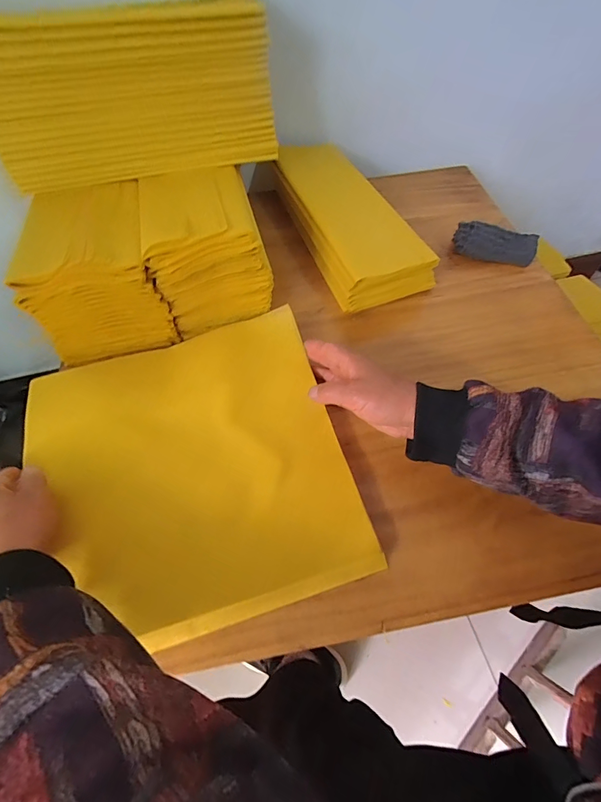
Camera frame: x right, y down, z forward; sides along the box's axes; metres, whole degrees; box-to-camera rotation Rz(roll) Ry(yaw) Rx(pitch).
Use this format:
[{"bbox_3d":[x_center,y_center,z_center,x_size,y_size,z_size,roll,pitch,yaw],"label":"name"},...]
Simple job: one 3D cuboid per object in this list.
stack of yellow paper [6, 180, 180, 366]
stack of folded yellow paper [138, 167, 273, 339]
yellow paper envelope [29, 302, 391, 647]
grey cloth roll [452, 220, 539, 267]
[{"bbox_3d":[-0.246,-0.162,0.446,0.138,0.125,0.178,-16,61,-7],"label":"stack of yellow paper"},{"bbox_3d":[-0.116,-0.191,0.444,0.129,0.135,0.152,-18,62,-8],"label":"stack of folded yellow paper"},{"bbox_3d":[-0.109,0.058,0.371,0.290,0.024,0.309,-17,64,-8],"label":"yellow paper envelope"},{"bbox_3d":[0.281,-0.229,0.533,0.112,0.033,0.050,13,62,9],"label":"grey cloth roll"}]

